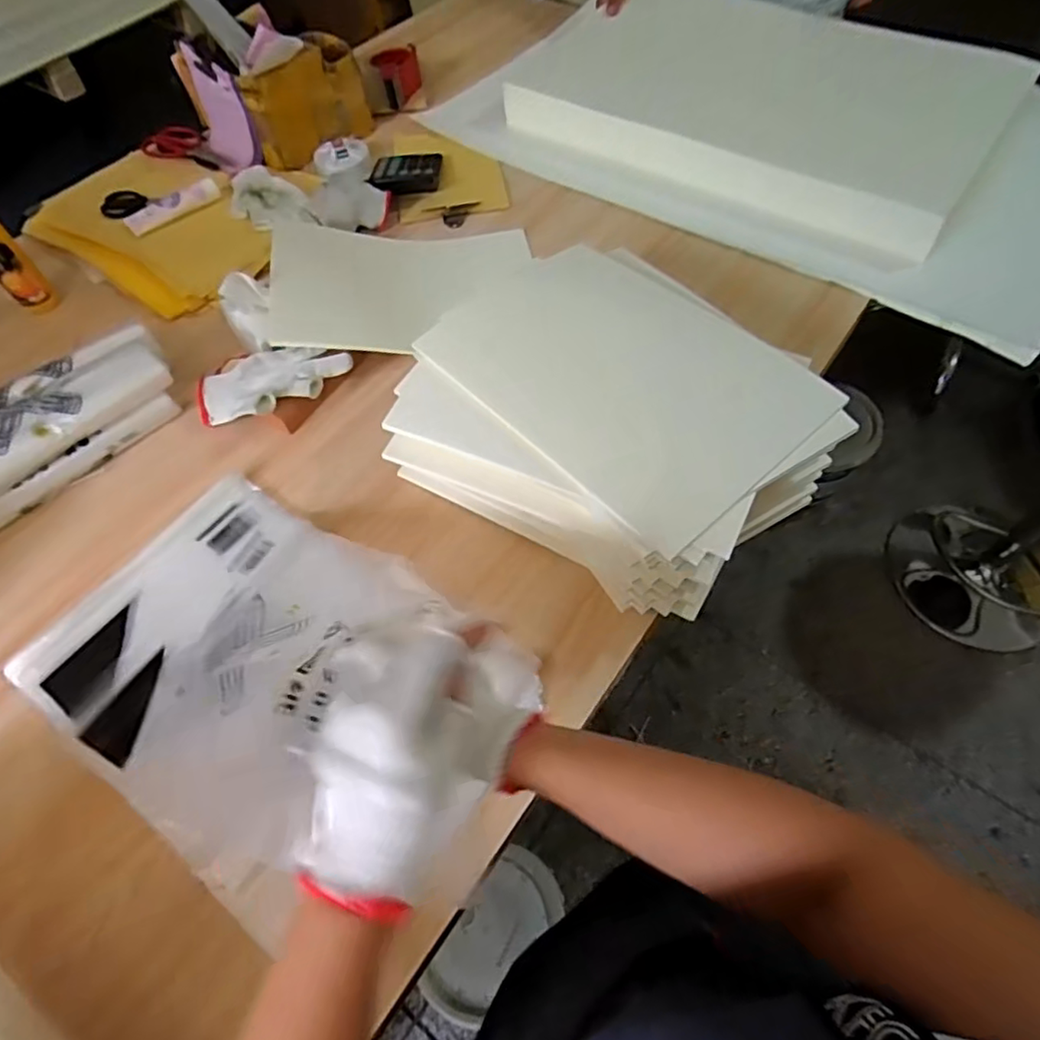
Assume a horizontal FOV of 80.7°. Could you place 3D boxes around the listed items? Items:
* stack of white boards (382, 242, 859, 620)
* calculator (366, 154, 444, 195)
[{"bbox_3d":[0.103,-0.107,0.673,0.411,0.137,0.337,34,66,21],"label":"stack of white boards"},{"bbox_3d":[-0.194,-0.593,1.034,0.115,0.021,0.141,-3,58,1],"label":"calculator"}]

